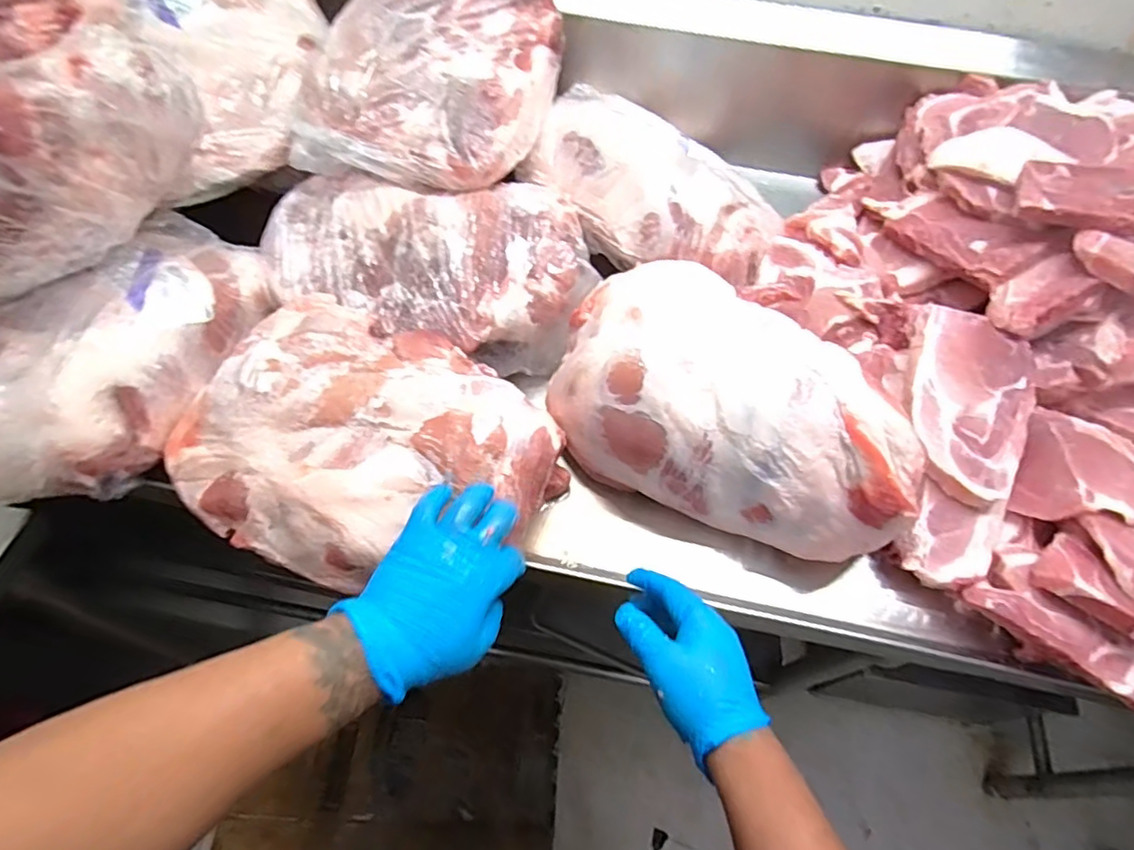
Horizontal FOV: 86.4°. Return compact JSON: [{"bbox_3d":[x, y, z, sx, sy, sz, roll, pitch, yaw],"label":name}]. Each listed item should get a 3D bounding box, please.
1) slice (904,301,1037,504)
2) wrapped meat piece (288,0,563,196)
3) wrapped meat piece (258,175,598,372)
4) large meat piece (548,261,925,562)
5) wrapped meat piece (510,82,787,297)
[{"bbox_3d":[0.383,-0.023,0.577,0.101,0.017,0.188,12,71,20],"label":"slice"},{"bbox_3d":[-0.152,-0.406,0.702,0.242,0.104,0.305,15,56,7],"label":"wrapped meat piece"},{"bbox_3d":[-0.159,-0.174,0.657,0.363,0.108,0.201,13,56,6],"label":"wrapped meat piece"},{"bbox_3d":[0.151,-0.030,0.575,0.335,0.126,0.199,22,57,11],"label":"large meat piece"},{"bbox_3d":[0.100,-0.287,0.722,0.309,0.092,0.177,29,59,15],"label":"wrapped meat piece"}]

